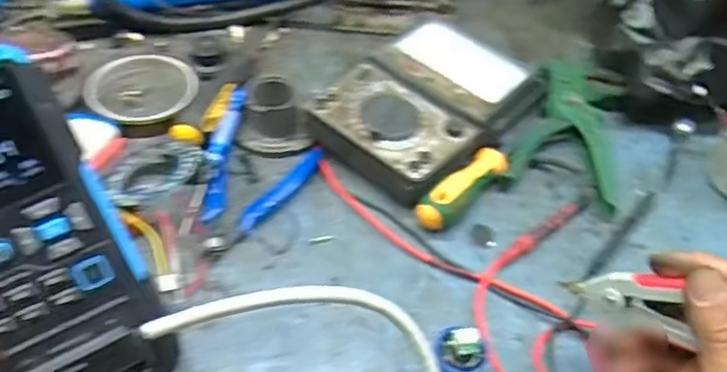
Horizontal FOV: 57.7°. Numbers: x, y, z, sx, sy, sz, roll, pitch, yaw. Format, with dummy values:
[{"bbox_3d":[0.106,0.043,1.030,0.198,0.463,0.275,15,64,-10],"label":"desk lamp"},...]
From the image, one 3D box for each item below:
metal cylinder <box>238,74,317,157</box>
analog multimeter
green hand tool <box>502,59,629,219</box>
[{"bbox_3d":[-0.067,-0.055,0.506,0.055,0.037,0.051,0,48,-5],"label":"metal cylinder"},{"bbox_3d":[0.055,-0.069,0.529,0.119,0.045,0.200,34,53,23],"label":"analog multimeter"},{"bbox_3d":[0.169,-0.053,0.537,0.079,0.025,0.165,16,48,9],"label":"green hand tool"}]

